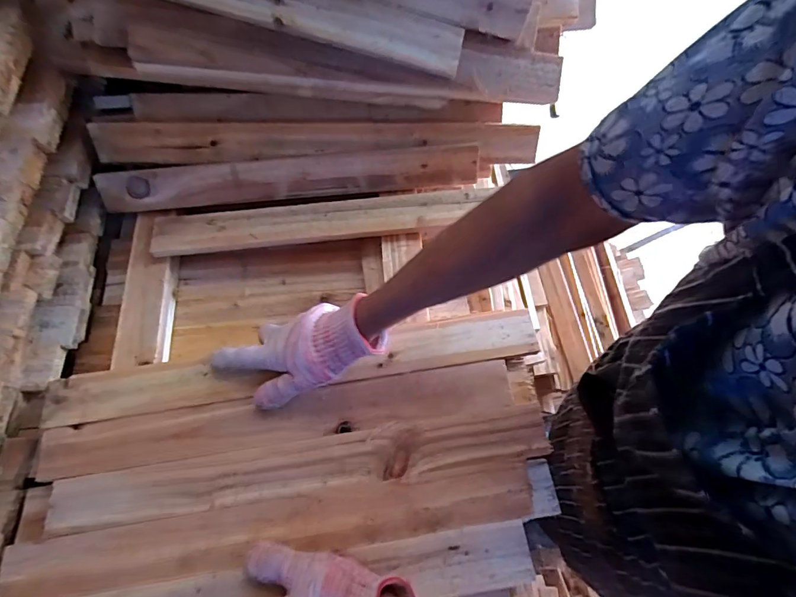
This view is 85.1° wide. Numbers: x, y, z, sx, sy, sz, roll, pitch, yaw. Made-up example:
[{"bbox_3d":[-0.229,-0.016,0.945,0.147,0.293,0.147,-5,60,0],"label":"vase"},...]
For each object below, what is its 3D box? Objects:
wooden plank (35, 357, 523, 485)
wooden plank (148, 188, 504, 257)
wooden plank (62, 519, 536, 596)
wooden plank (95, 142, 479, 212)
[{"bbox_3d":[-0.124,0.127,0.460,0.488,0.018,0.053,-9,68,-1],"label":"wooden plank"},{"bbox_3d":[-0.106,-0.104,0.576,0.425,0.021,0.054,-7,68,0],"label":"wooden plank"},{"bbox_3d":[-0.123,0.270,0.392,0.491,0.010,0.053,-8,68,-2],"label":"wooden plank"},{"bbox_3d":[-0.146,-0.162,0.588,0.500,0.054,0.012,-5,29,-1],"label":"wooden plank"}]

